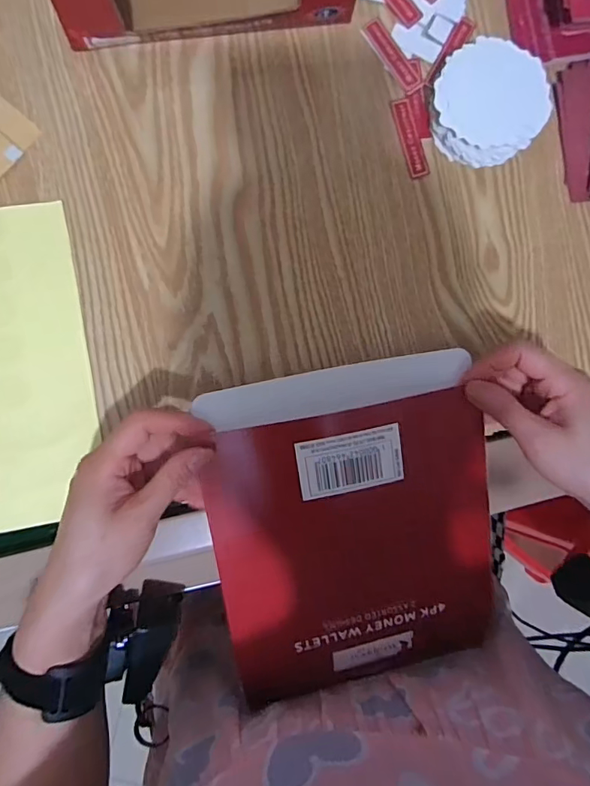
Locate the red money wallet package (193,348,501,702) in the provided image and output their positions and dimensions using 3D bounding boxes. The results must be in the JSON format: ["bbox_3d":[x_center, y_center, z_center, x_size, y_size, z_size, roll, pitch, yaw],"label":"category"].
[{"bbox_3d":[0.042,0.093,0.326,0.184,0.019,0.217,-11,100,-9],"label":"red money wallet package"}]

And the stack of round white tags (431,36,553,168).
[{"bbox_3d":[0.137,-0.207,0.349,0.079,0.032,0.076,29,88,-5],"label":"stack of round white tags"}]

